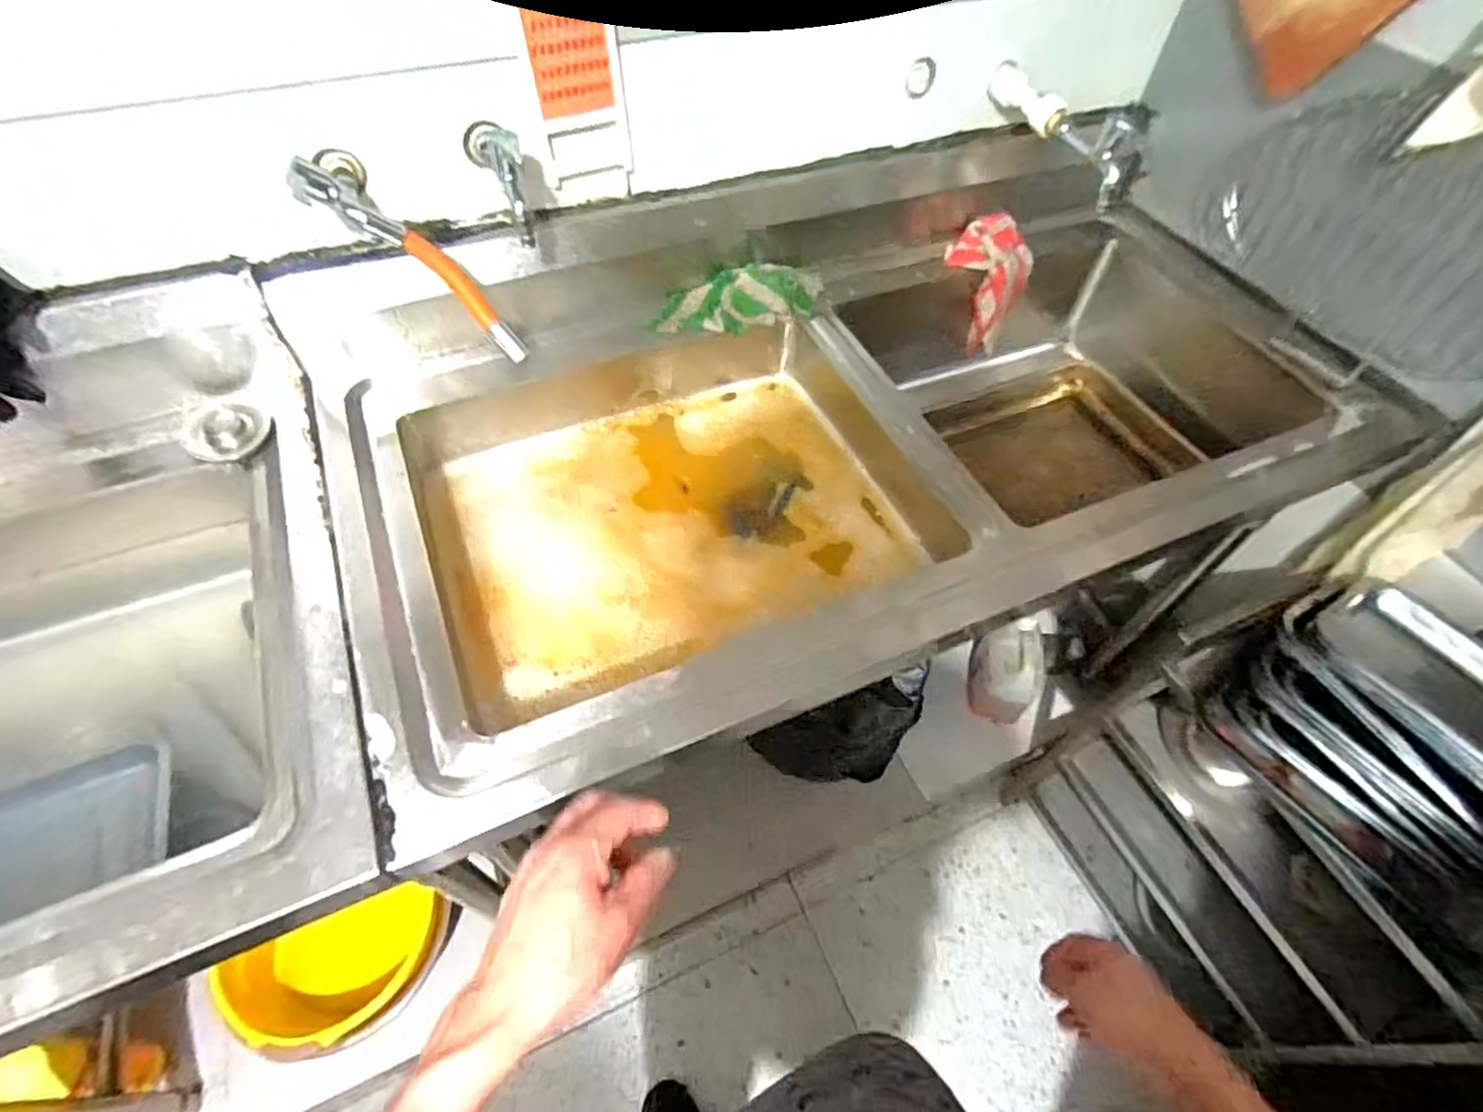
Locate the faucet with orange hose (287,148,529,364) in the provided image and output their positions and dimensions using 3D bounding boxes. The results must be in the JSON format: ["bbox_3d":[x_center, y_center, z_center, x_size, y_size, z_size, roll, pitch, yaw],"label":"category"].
[{"bbox_3d":[-0.329,-0.294,0.702,0.256,0.056,0.099,41,53,-24],"label":"faucet with orange hose"}]

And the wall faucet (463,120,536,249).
[{"bbox_3d":[-0.242,-0.386,0.687,0.042,0.083,0.136,-20,58,-16],"label":"wall faucet"}]

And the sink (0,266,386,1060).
[{"bbox_3d":[-0.644,0.096,0.596,0.572,0.260,0.637,-21,58,-17],"label":"sink"}]

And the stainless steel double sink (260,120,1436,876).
[{"bbox_3d":[0.134,-0.143,0.858,1.145,0.313,0.630,-22,59,-17],"label":"stainless steel double sink"}]

